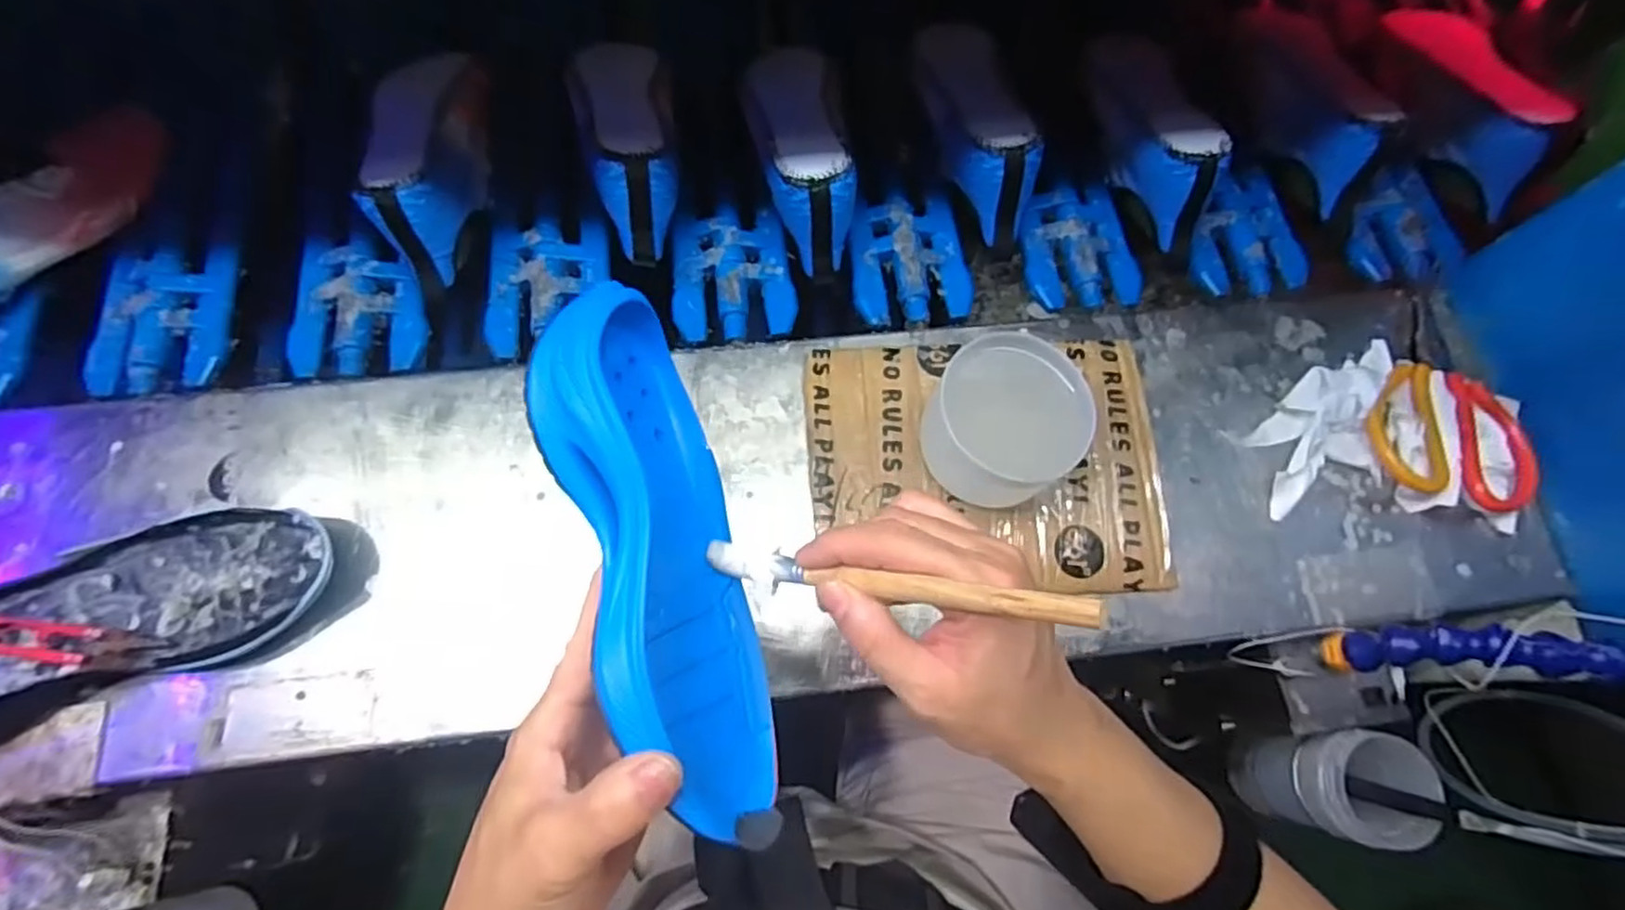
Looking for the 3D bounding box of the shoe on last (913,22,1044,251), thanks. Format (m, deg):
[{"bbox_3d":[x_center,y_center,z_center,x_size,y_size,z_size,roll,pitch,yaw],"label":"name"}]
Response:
[{"bbox_3d":[0.123,-0.264,0.580,0.070,0.090,0.198,-2,75,-5],"label":"shoe on last"}]

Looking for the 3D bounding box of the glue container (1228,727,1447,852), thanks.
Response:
[{"bbox_3d":[0.385,0.244,0.542,0.075,0.120,0.070,11,74,-2],"label":"glue container"}]

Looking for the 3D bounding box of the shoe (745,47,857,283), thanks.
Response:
[{"bbox_3d":[-0.007,-0.232,0.564,0.069,0.095,0.203,-7,75,-7],"label":"shoe"}]

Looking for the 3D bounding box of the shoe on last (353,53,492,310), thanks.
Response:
[{"bbox_3d":[-0.289,-0.222,0.550,0.064,0.092,0.206,-2,75,-5],"label":"shoe on last"}]

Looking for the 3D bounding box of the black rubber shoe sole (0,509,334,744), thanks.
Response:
[{"bbox_3d":[-0.404,0.091,0.423,0.239,0.047,0.095,-18,75,-9],"label":"black rubber shoe sole"}]

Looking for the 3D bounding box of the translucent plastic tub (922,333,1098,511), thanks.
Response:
[{"bbox_3d":[0.118,-0.020,0.454,0.089,0.073,0.085,1,75,-4],"label":"translucent plastic tub"}]

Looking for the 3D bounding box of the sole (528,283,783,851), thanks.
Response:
[{"bbox_3d":[-0.070,0.045,0.324,0.048,0.092,0.238,-19,84,21],"label":"sole"}]

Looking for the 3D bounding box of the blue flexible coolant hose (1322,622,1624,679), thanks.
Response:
[{"bbox_3d":[0.380,0.113,0.415,0.147,0.037,0.023,-9,63,41],"label":"blue flexible coolant hose"}]

